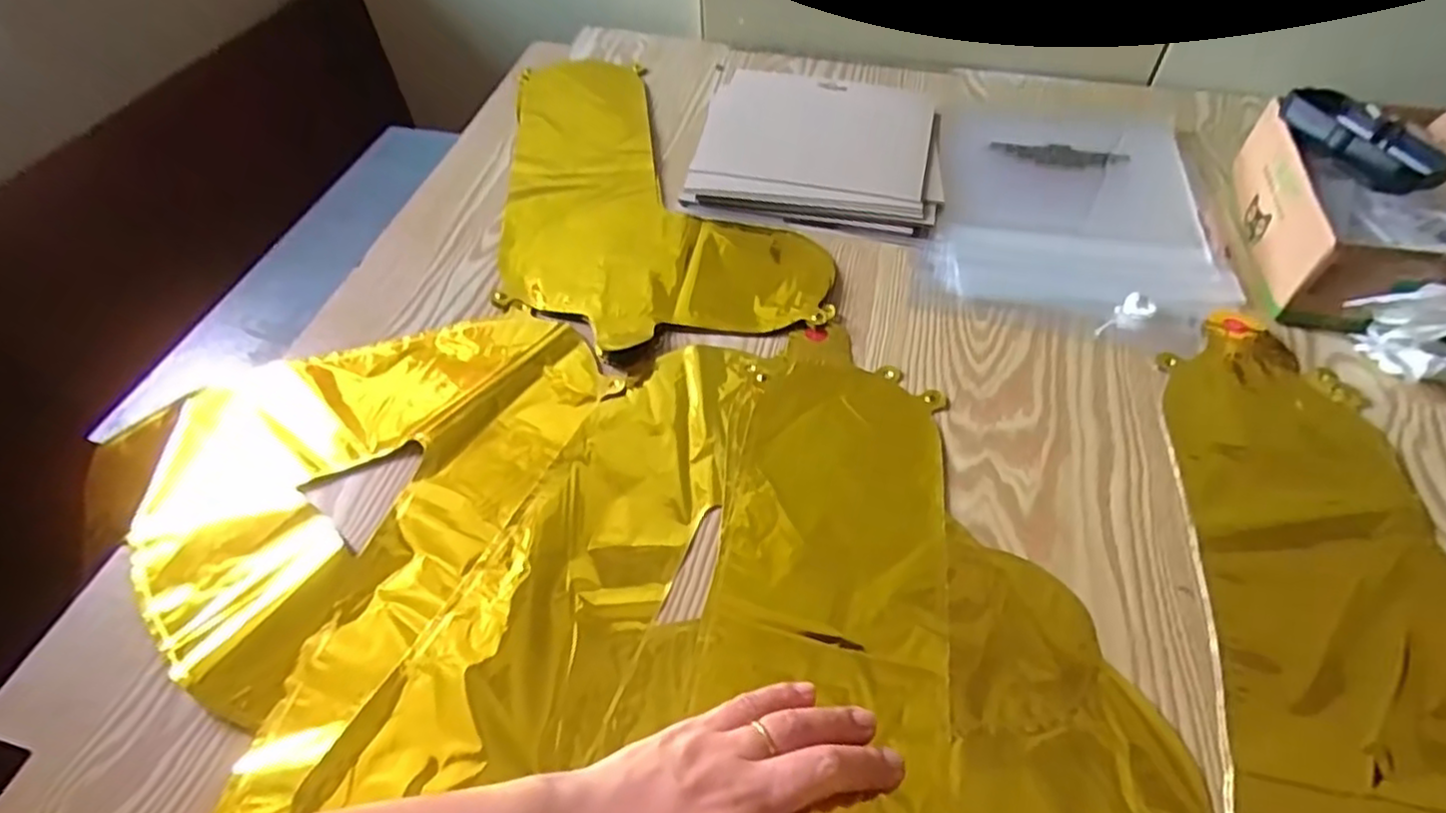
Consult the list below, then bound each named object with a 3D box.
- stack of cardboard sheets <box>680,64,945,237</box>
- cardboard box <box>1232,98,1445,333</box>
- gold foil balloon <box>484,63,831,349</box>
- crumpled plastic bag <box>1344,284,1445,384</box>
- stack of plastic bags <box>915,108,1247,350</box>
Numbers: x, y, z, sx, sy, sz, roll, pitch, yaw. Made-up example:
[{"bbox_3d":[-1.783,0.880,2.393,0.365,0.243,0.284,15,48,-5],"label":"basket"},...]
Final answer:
[{"bbox_3d":[0.085,-0.232,0.612,0.208,0.016,0.195,9,52,9],"label":"stack of cardboard sheets"},{"bbox_3d":[0.457,-0.139,0.492,0.130,0.069,0.197,11,52,10],"label":"cardboard box"},{"bbox_3d":[-0.068,-0.199,0.604,0.239,0.007,0.392,-8,51,-5],"label":"gold foil balloon"},{"bbox_3d":[0.440,-0.049,0.439,0.044,0.051,0.065,-23,54,-16],"label":"crumpled plastic bag"},{"bbox_3d":[0.288,-0.169,0.574,0.217,0.014,0.283,11,52,10],"label":"stack of plastic bags"}]

